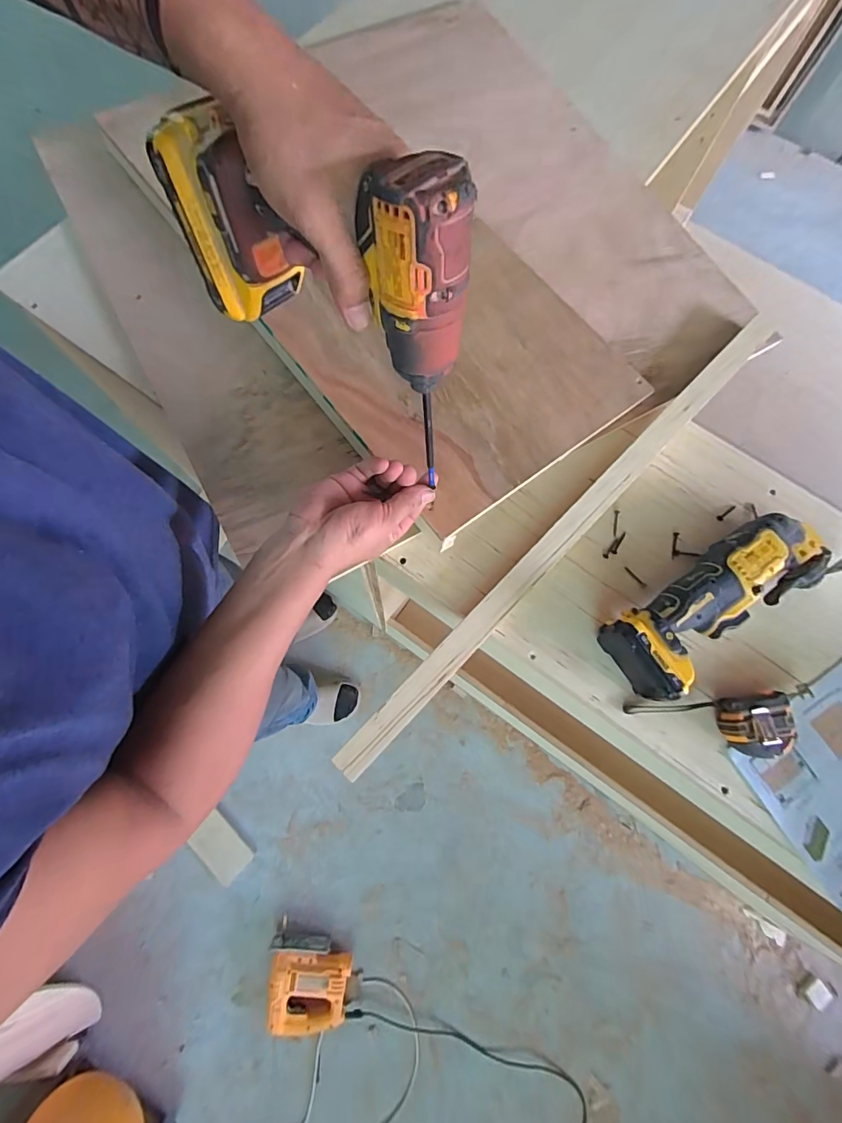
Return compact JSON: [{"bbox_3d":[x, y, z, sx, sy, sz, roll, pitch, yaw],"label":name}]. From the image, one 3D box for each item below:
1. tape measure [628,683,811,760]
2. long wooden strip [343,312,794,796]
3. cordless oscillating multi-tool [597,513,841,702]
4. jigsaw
[{"bbox_3d":[0.316,0.168,0.463,0.193,0.033,0.060,-6,74,-3],"label":"tape measure"},{"bbox_3d":[0.180,-0.049,0.507,0.038,0.021,0.718,44,78,10],"label":"long wooden strip"},{"bbox_3d":[0.325,0.033,0.484,0.283,0.065,0.098,-31,77,-9],"label":"cordless oscillating multi-tool"},{"bbox_3d":[-0.272,1.019,1.098,0.203,0.056,0.215,11,74,2],"label":"jigsaw"}]

